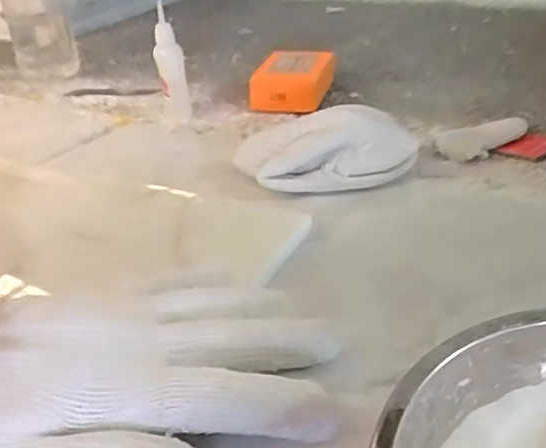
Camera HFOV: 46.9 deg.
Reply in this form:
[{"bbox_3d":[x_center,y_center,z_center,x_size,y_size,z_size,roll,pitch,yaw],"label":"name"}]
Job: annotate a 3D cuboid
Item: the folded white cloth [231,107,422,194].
[{"bbox_3d":[0.033,-0.050,0.412,0.118,0.040,0.048,-6,30,-1],"label":"folded white cloth"}]

